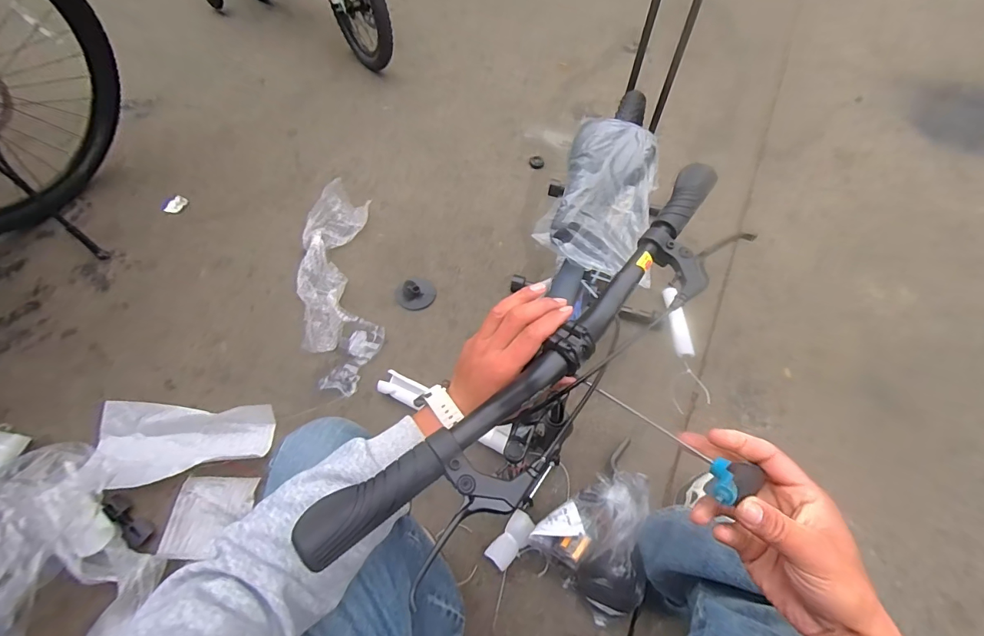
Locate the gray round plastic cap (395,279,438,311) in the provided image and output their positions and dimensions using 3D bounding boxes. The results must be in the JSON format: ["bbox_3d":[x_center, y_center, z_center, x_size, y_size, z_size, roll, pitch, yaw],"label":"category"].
[{"bbox_3d":[-0.200,-0.064,1.157,0.104,0.030,0.085,-19,63,-10],"label":"gray round plastic cap"}]

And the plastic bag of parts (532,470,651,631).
[{"bbox_3d":[0.223,0.402,0.821,0.240,0.102,0.194,-40,68,-20],"label":"plastic bag of parts"}]

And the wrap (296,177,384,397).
[{"bbox_3d":[-0.396,-0.094,1.120,0.185,0.099,0.582,-11,61,-6],"label":"wrap"}]

